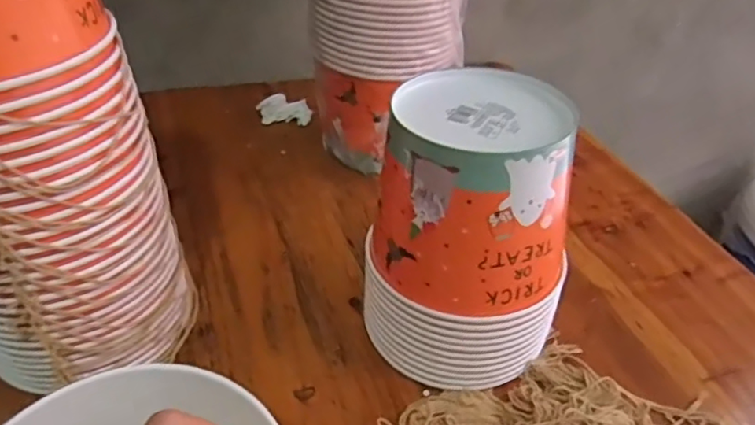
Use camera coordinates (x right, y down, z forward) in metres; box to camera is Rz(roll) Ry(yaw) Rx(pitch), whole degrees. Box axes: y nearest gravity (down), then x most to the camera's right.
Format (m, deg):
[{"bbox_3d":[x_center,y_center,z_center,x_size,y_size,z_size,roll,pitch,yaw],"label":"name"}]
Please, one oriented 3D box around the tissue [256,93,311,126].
[{"bbox_3d":[-0.129,-0.143,0.824,0.072,0.027,0.038,2,39,-1],"label":"tissue"}]

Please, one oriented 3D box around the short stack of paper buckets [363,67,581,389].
[{"bbox_3d":[0.075,0.021,0.470,0.151,0.212,0.136,12,40,11],"label":"short stack of paper buckets"}]

